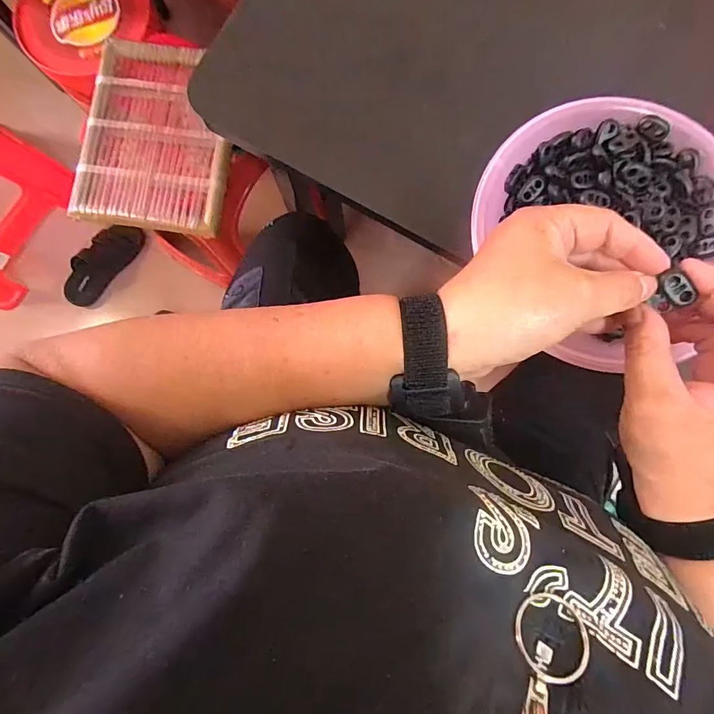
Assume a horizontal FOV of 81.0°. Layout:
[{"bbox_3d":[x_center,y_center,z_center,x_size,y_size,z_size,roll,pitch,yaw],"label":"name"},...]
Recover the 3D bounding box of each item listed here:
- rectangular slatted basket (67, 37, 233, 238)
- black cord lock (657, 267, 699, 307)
[{"bbox_3d":[-0.311,-0.344,0.657,0.227,0.028,0.287,9,85,2],"label":"rectangular slatted basket"},{"bbox_3d":[0.170,-0.036,0.222,0.012,0.008,0.020,-29,85,-2],"label":"black cord lock"}]

